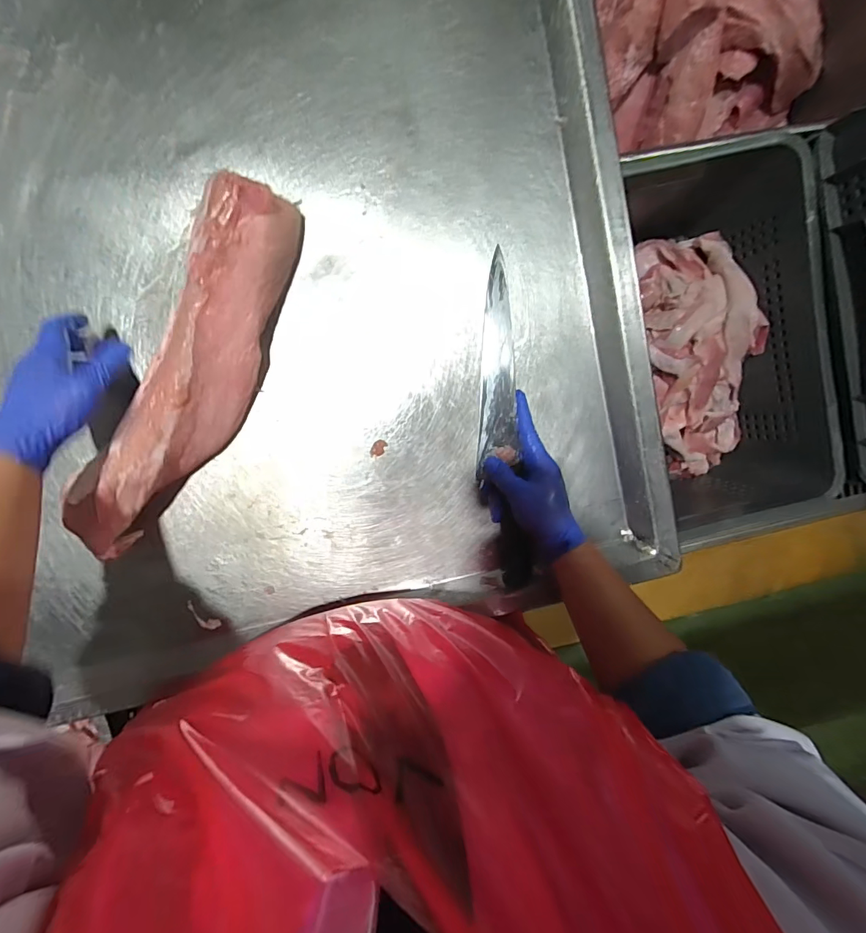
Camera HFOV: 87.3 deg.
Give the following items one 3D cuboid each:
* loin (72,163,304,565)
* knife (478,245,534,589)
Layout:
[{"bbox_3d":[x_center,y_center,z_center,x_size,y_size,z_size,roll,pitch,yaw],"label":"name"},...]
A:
[{"bbox_3d":[-0.243,-0.087,0.463,0.094,0.078,0.391,29,94,-8],"label":"loin"},{"bbox_3d":[0.073,-0.040,0.499,0.051,0.026,0.353,-5,97,-1],"label":"knife"}]

